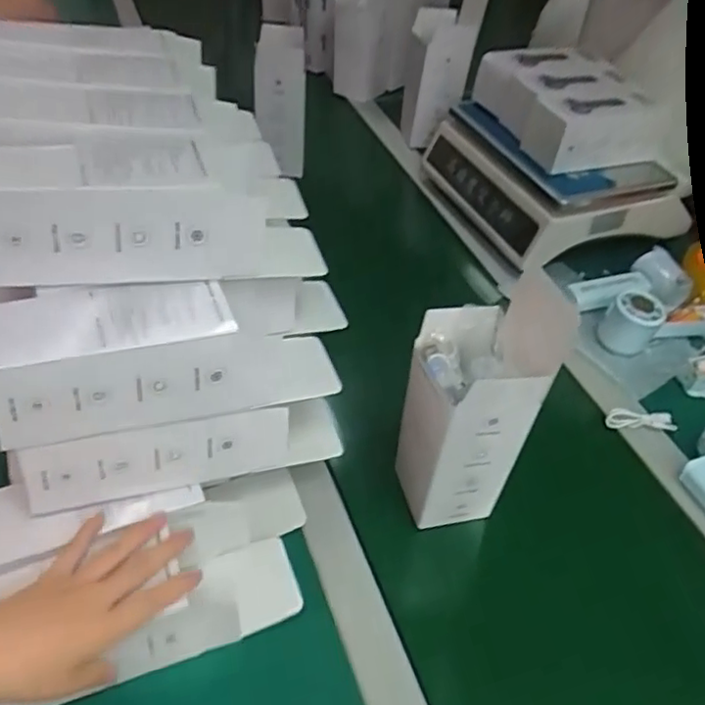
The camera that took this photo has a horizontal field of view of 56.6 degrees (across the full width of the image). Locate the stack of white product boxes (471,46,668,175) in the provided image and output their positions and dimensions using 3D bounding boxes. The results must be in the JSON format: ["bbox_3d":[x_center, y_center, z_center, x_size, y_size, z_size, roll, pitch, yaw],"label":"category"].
[{"bbox_3d":[0.289,-0.345,0.903,0.168,0.080,0.229,-13,46,-15],"label":"stack of white product boxes"}]

